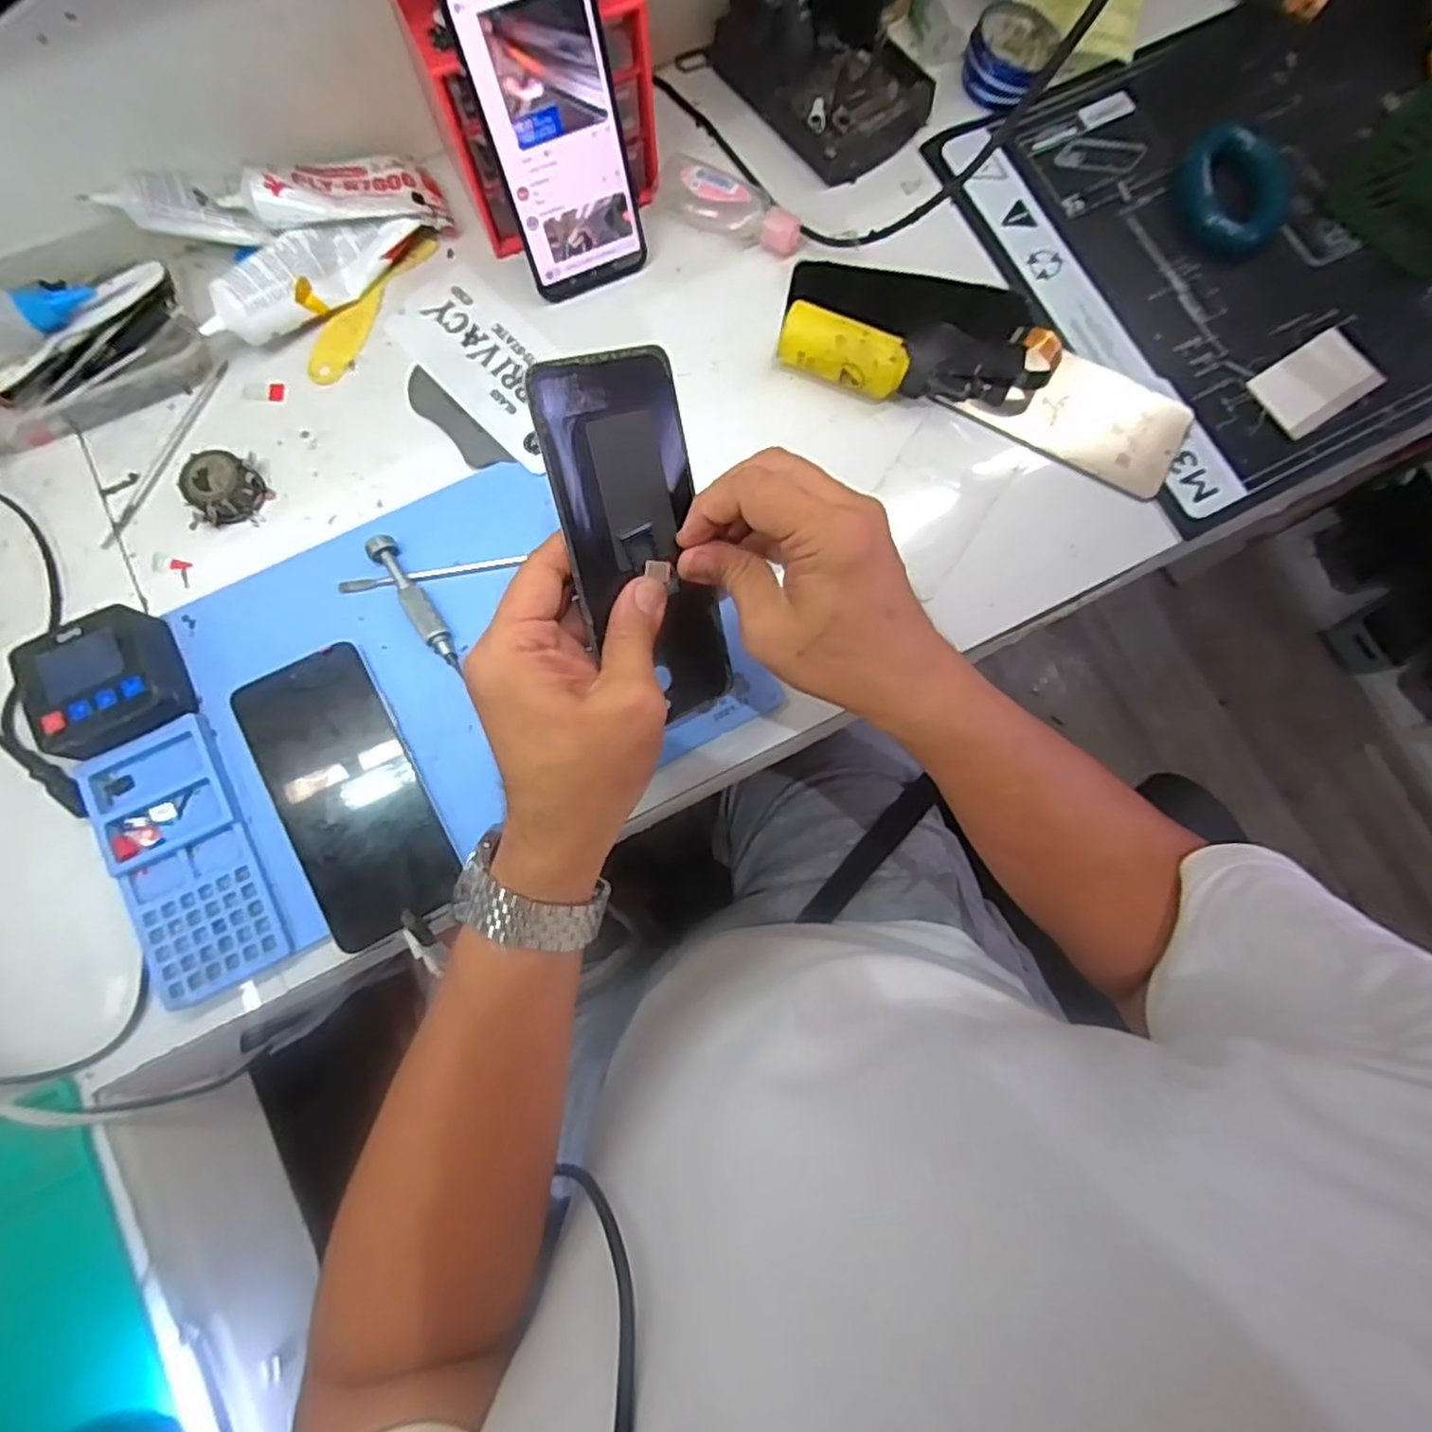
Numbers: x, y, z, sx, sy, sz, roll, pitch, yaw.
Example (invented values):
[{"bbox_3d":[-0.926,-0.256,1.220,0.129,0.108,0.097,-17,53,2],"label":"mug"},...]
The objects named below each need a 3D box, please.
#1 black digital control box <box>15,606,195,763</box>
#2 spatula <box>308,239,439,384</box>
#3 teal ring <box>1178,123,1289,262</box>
[{"bbox_3d":[-0.347,-0.016,0.403,0.070,0.037,0.074,-28,81,-5],"label":"black digital control box"},{"bbox_3d":[-0.231,-0.273,0.467,0.026,0.006,0.121,31,81,5],"label":"spatula"},{"bbox_3d":[0.352,-0.356,0.480,0.079,0.020,0.084,0,80,0],"label":"teal ring"}]

